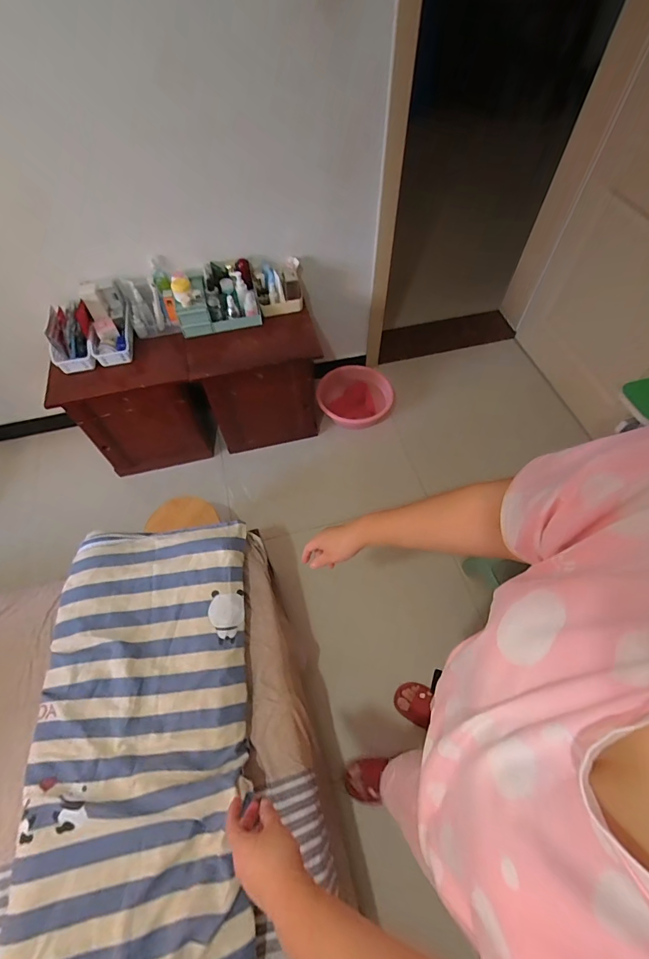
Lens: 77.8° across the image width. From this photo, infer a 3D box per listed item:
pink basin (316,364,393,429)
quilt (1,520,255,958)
[{"bbox_3d":[0.146,-0.375,1.807,0.345,0.143,0.305,2,60,4],"label":"pink basin"},{"bbox_3d":[-0.324,0.670,0.704,0.447,0.107,1.303,-11,56,-3],"label":"quilt"}]

